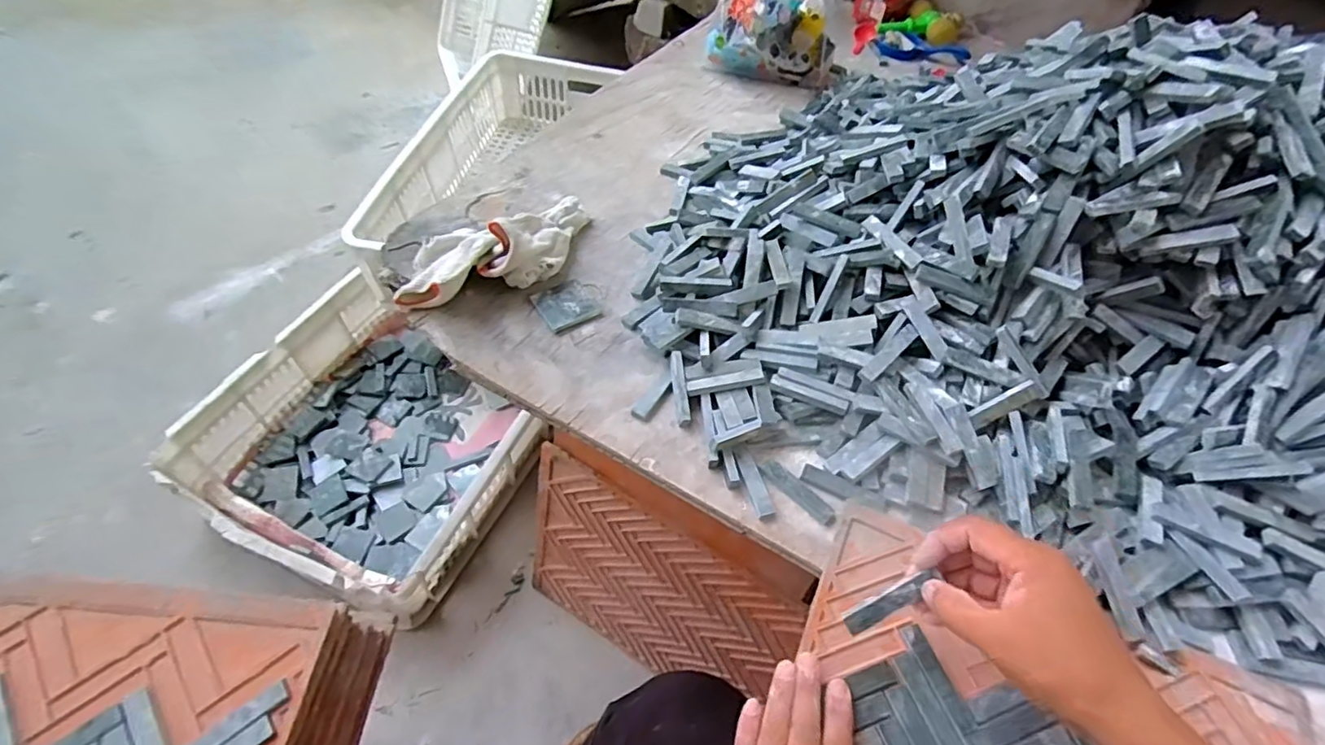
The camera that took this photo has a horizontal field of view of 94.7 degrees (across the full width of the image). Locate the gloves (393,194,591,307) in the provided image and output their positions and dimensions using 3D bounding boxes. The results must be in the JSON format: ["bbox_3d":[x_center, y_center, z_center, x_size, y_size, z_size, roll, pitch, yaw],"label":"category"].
[{"bbox_3d":[-0.137,-0.111,0.531,0.190,0.059,0.072,-29,60,-24],"label":"gloves"}]

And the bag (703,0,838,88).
[{"bbox_3d":[0.140,-0.444,0.748,0.163,0.151,0.066,13,53,6],"label":"bag"}]

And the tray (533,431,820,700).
[{"bbox_3d":[-0.013,0.236,0.678,0.310,0.309,0.013,27,41,17],"label":"tray"}]

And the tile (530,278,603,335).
[{"bbox_3d":[-0.084,-0.060,0.536,0.049,0.007,0.047,-26,59,-22],"label":"tile"}]

